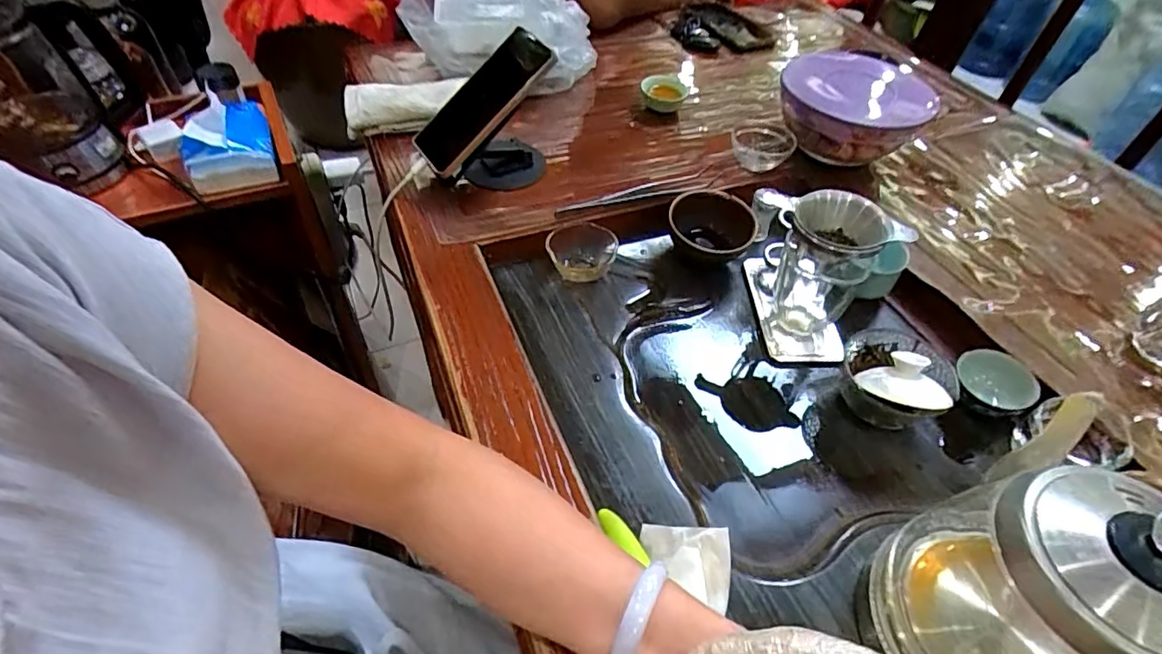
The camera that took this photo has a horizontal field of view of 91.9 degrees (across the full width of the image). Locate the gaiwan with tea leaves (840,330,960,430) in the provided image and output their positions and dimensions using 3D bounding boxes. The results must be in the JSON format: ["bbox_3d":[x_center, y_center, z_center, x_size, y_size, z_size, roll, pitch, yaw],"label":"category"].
[{"bbox_3d":[0.267,0.043,0.472,0.082,0.057,0.090,5,49,1],"label":"gaiwan with tea leaves"}]

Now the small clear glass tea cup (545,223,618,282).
[{"bbox_3d":[0.002,-0.078,0.585,0.067,0.033,0.062,2,49,-2],"label":"small clear glass tea cup"}]

